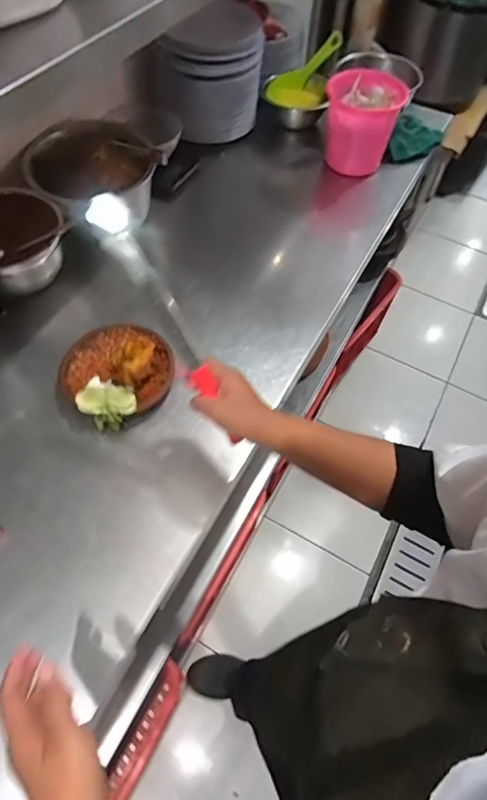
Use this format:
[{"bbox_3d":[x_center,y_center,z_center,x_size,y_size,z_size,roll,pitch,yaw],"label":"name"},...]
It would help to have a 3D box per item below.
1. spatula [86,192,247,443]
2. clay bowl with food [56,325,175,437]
[{"bbox_3d":[-0.076,-0.081,0.498,0.034,0.023,0.287,-36,105,-21],"label":"spatula"},{"bbox_3d":[-0.183,-0.044,0.685,0.156,0.061,0.163,1,59,-2],"label":"clay bowl with food"}]

